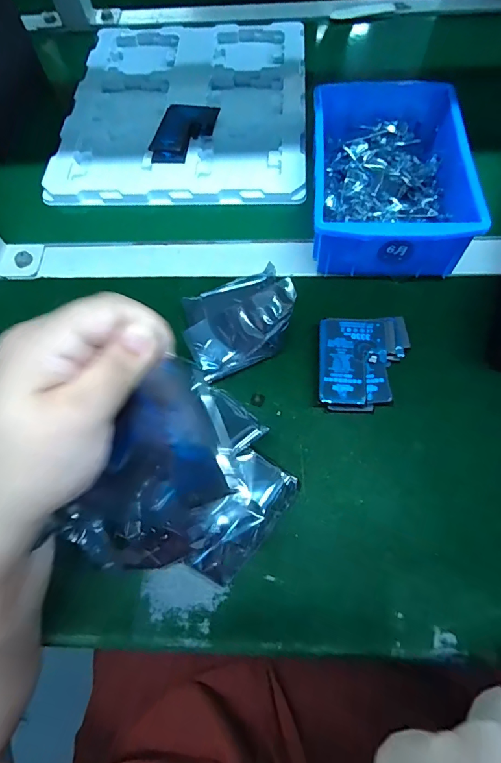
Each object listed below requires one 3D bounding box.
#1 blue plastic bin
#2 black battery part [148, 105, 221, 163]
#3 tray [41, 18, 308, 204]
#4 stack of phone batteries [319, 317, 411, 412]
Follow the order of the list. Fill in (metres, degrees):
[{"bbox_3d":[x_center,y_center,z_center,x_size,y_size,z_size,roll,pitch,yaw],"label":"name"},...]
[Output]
[{"bbox_3d":[0.124,-0.191,0.381,0.130,0.062,0.198,3,66,5],"label":"blue plastic bin"},{"bbox_3d":[-0.074,-0.271,0.453,0.055,0.014,0.087,15,67,10],"label":"black battery part"},{"bbox_3d":[-0.074,-0.340,0.491,0.274,0.024,0.333,1,65,4],"label":"tray"},{"bbox_3d":[0.090,-0.014,0.330,0.070,0.017,0.080,3,66,5],"label":"stack of phone batteries"}]

